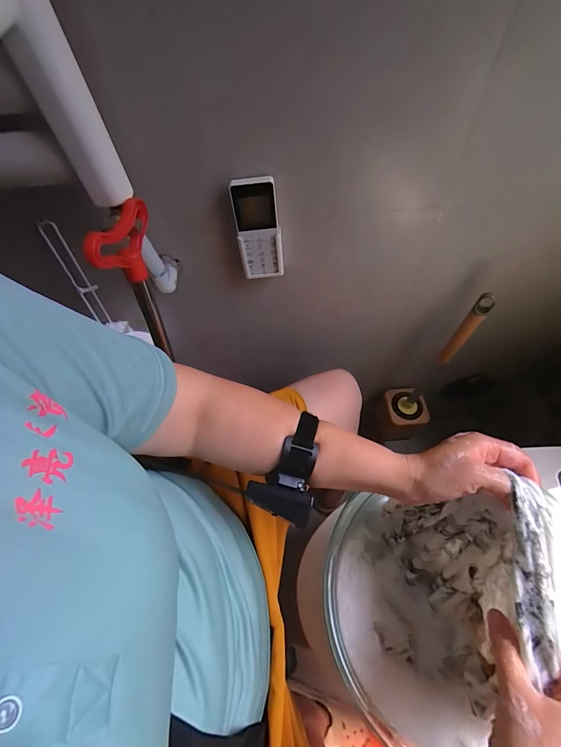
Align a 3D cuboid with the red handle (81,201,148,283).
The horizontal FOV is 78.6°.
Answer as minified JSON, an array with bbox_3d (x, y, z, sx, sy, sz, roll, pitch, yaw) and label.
[{"bbox_3d":[-0.163,-0.141,0.368,0.016,0.078,0.098,14,62,13],"label":"red handle"}]

